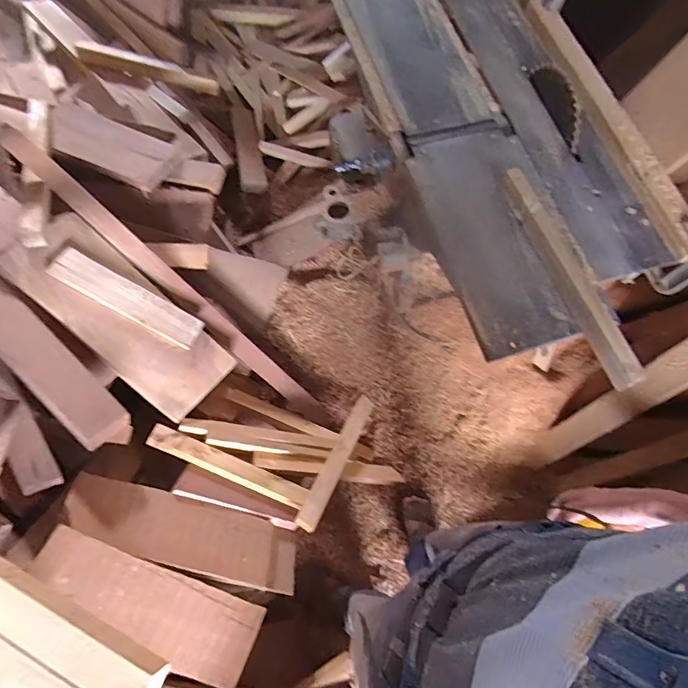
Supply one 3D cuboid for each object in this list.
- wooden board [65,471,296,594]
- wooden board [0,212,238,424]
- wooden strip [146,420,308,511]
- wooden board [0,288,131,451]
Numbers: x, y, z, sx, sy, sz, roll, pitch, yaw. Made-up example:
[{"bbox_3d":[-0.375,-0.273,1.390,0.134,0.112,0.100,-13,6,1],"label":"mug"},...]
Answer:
[{"bbox_3d":[-0.324,0.408,0.955,0.499,0.027,0.140,26,41,-19],"label":"wooden board"},{"bbox_3d":[-0.525,-0.070,1.071,0.538,0.035,0.214,43,59,-8],"label":"wooden board"},{"bbox_3d":[-0.268,0.296,1.064,0.396,0.020,0.053,29,70,-14],"label":"wooden strip"},{"bbox_3d":[-0.660,0.014,0.943,0.510,0.032,0.100,40,61,10],"label":"wooden board"}]

